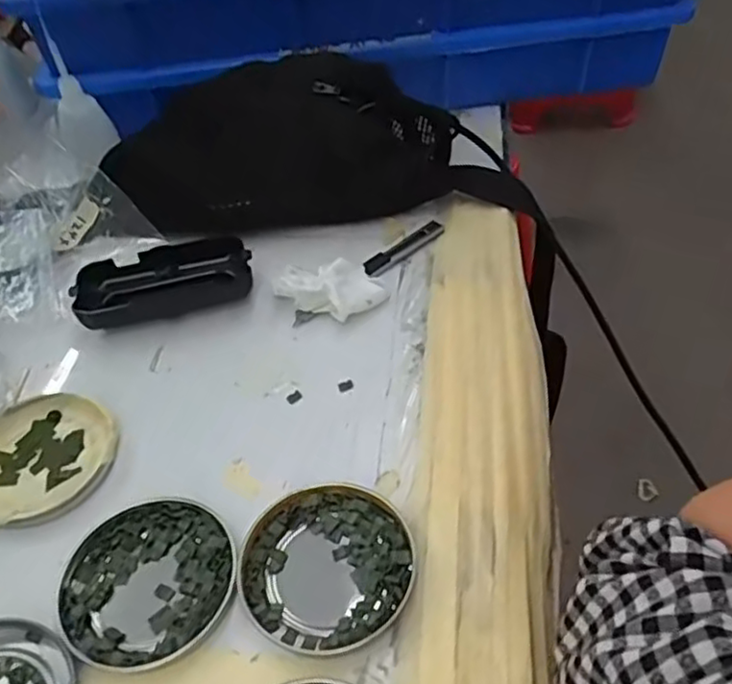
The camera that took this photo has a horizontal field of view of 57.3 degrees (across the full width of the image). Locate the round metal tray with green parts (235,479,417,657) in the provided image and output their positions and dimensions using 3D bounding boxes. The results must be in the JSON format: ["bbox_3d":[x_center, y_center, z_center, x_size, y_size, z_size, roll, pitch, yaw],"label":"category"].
[{"bbox_3d":[-0.018,0.101,0.306,0.077,0.009,0.077,-2,47,2],"label":"round metal tray with green parts"}]

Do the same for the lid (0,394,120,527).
[{"bbox_3d":[-0.173,0.062,0.357,0.078,0.011,0.077,-2,47,2],"label":"lid"}]

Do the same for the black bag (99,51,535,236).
[{"bbox_3d":[-0.034,-0.141,0.476,0.278,0.096,0.058,-7,47,-3],"label":"black bag"}]

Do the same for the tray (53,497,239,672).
[{"bbox_3d":[-0.099,0.108,0.307,0.079,0.009,0.077,-2,47,2],"label":"tray"}]

